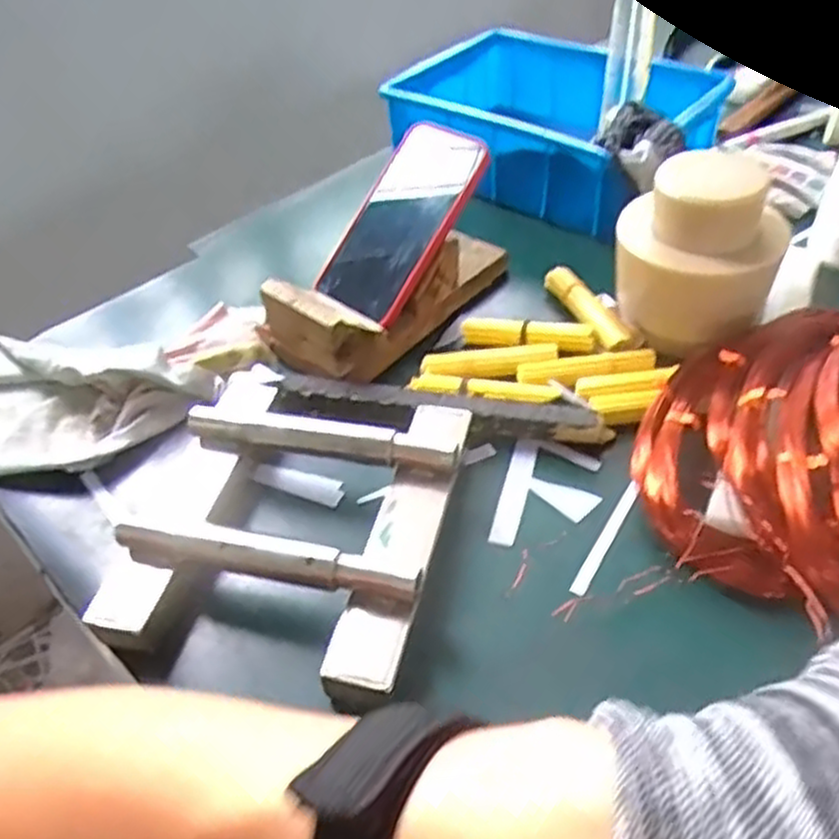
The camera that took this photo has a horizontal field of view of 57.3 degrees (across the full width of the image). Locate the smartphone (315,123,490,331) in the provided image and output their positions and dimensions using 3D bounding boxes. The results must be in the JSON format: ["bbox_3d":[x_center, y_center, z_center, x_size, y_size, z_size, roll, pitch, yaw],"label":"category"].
[{"bbox_3d":[-0.014,-0.158,0.606,0.081,0.016,0.162,30,90,23],"label":"smartphone"}]

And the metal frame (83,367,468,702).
[{"bbox_3d":[-0.074,0.047,0.471,0.179,0.043,0.214,8,46,13],"label":"metal frame"}]

